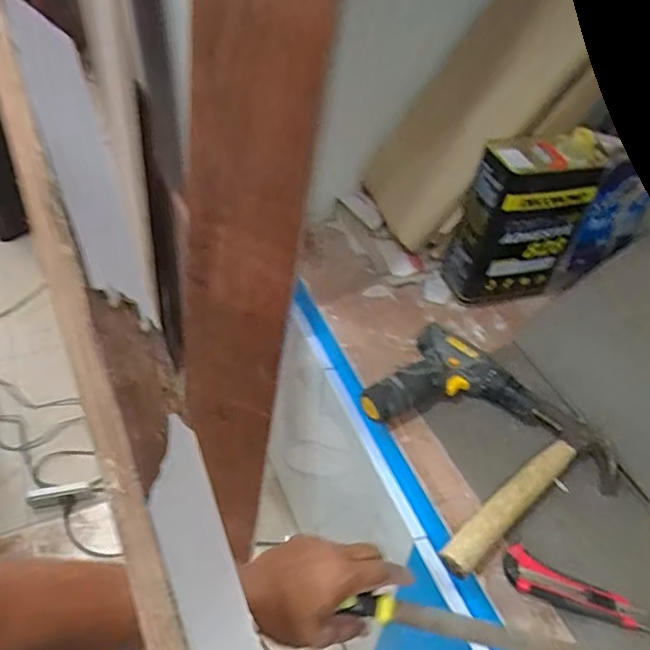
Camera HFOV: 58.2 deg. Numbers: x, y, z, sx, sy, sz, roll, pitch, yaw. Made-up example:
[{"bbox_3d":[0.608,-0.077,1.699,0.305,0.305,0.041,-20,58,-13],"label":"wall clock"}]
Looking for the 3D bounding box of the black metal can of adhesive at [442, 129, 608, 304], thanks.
[{"bbox_3d":[0.303,-0.154,0.905,0.192,0.256,0.094,-8,47,-10],"label":"black metal can of adhesive"}]

